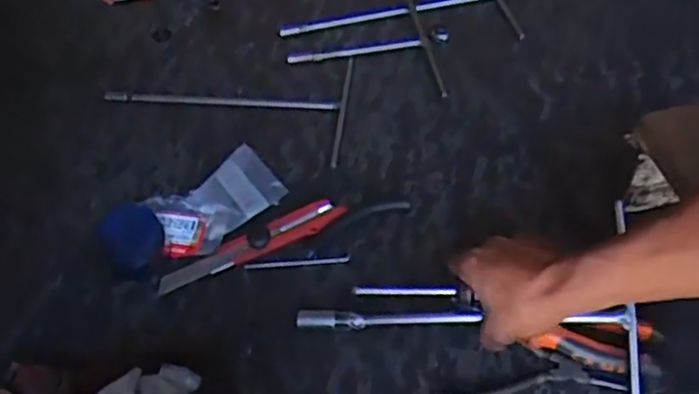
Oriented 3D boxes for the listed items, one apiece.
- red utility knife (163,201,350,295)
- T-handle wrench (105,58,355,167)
[{"bbox_3d":[-0.096,0.047,0.685,0.188,0.012,0.037,-25,53,-13],"label":"red utility knife"},{"bbox_3d":[-0.151,-0.111,0.826,0.297,0.006,0.151,3,52,8],"label":"T-handle wrench"}]

